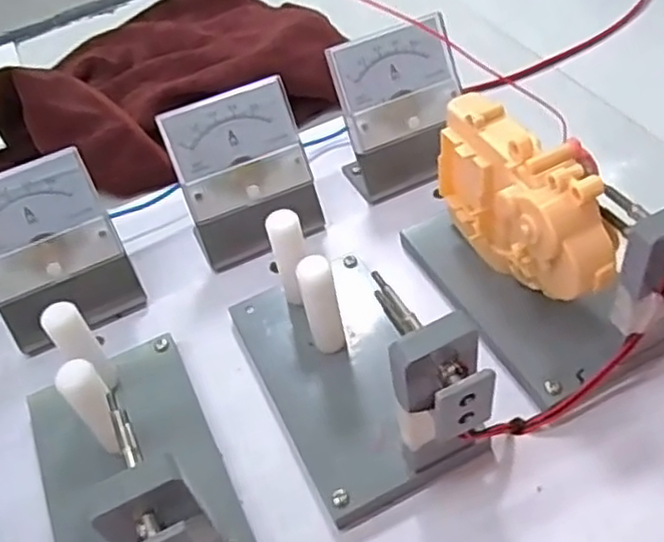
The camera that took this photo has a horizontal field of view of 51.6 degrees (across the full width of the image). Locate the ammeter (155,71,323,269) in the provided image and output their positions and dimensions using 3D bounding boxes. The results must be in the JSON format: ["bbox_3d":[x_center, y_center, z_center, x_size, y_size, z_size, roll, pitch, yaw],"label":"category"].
[{"bbox_3d":[-0.044,-0.046,0.349,0.067,0.077,0.042,-22,49,-11],"label":"ammeter"}]

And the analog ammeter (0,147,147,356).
[{"bbox_3d":[-0.134,-0.007,0.329,0.066,0.075,0.044,-27,50,-15],"label":"analog ammeter"}]

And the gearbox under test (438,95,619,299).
[{"bbox_3d":[0.082,-0.027,0.290,0.035,0.065,0.096,-19,48,-7],"label":"gearbox under test"}]

